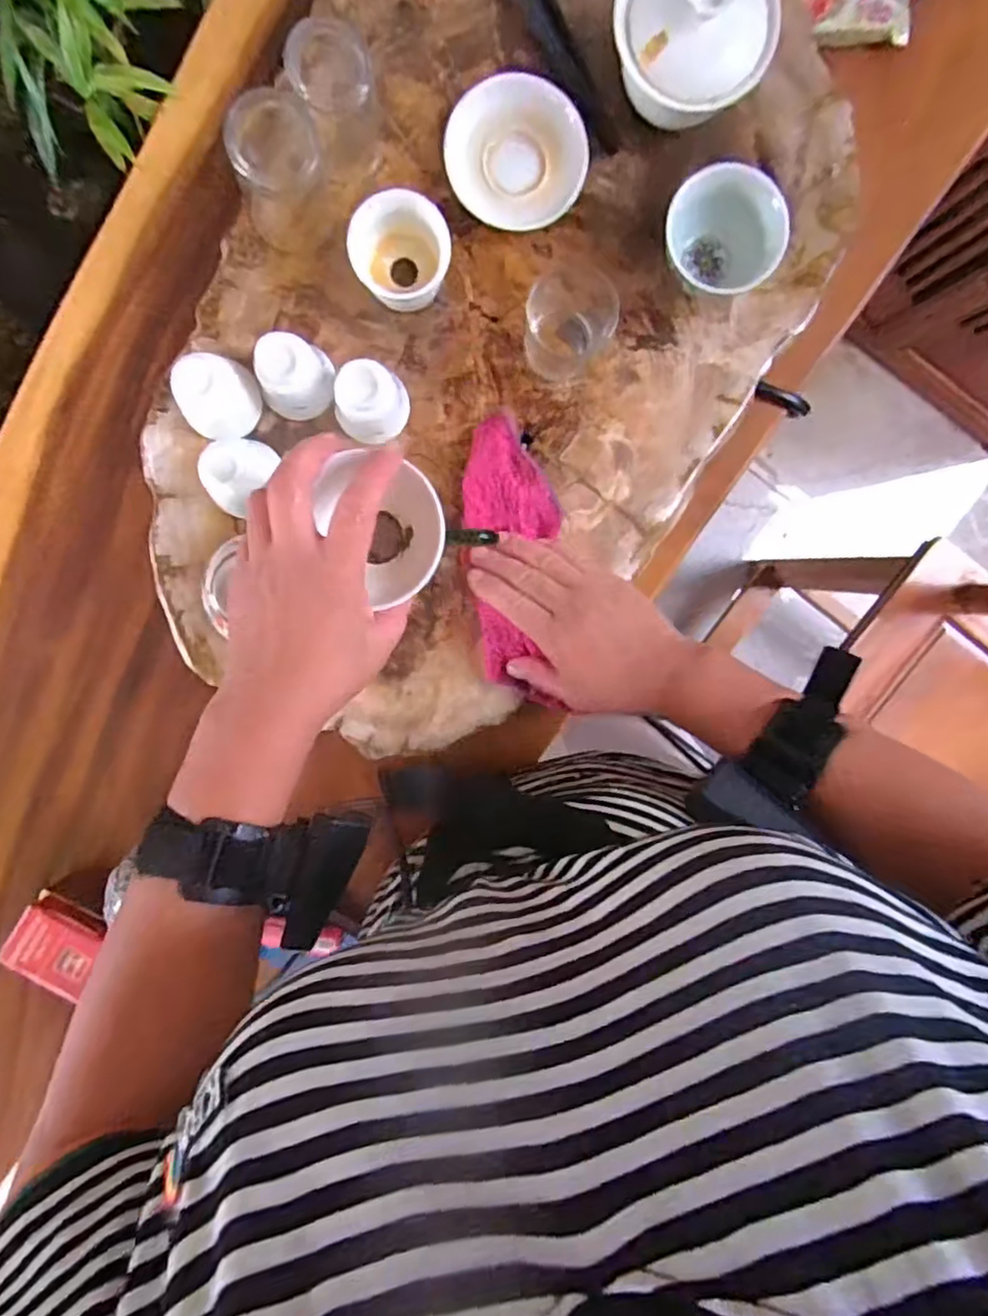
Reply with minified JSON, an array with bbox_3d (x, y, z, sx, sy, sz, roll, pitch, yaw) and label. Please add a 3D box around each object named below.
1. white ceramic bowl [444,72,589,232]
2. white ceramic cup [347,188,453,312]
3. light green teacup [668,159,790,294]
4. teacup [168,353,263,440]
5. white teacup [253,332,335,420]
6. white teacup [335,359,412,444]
[{"bbox_3d":[0.014,-0.331,0.418,0.089,0.018,0.080,-4,113,-1],"label":"white ceramic bowl"},{"bbox_3d":[-0.060,-0.264,0.414,0.061,0.040,0.060,0,97,-1],"label":"white ceramic cup"},{"bbox_3d":[0.146,-0.273,0.414,0.073,0.052,0.063,-4,97,-1],"label":"light green teacup"},{"bbox_3d":[-0.180,-0.168,0.410,0.041,0.050,0.039,0,97,-1],"label":"teacup"},{"bbox_3d":[-0.129,-0.184,0.416,0.041,0.055,0.039,0,97,-1],"label":"white teacup"},{"bbox_3d":[-0.082,-0.171,0.421,0.042,0.050,0.042,0,97,-1],"label":"white teacup"}]

